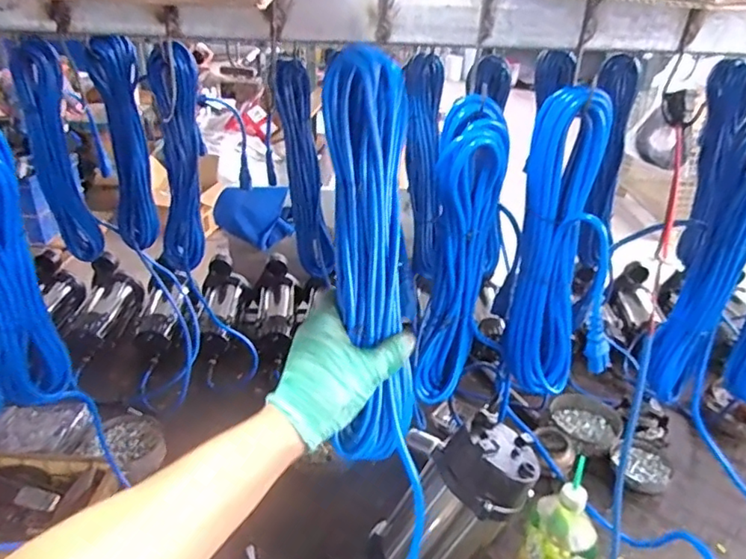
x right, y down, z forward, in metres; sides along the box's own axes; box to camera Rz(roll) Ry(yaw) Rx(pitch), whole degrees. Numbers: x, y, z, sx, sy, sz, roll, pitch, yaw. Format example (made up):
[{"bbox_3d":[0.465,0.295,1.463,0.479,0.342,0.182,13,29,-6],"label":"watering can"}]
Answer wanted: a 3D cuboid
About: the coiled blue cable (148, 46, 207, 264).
[{"bbox_3d":[-0.317,-0.189,0.913,0.083,0.358,0.062,-9,32,-20],"label":"coiled blue cable"}]

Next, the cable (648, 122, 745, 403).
[{"bbox_3d":[0.398,-0.005,0.642,0.062,0.346,0.067,-20,37,-33],"label":"cable"}]

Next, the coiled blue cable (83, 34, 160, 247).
[{"bbox_3d":[-0.401,-0.213,0.907,0.067,0.340,0.064,-12,33,-24],"label":"coiled blue cable"}]

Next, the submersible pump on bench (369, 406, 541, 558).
[{"bbox_3d":[0.118,0.313,0.762,0.115,0.267,0.128,14,19,-37],"label":"submersible pump on bench"}]

